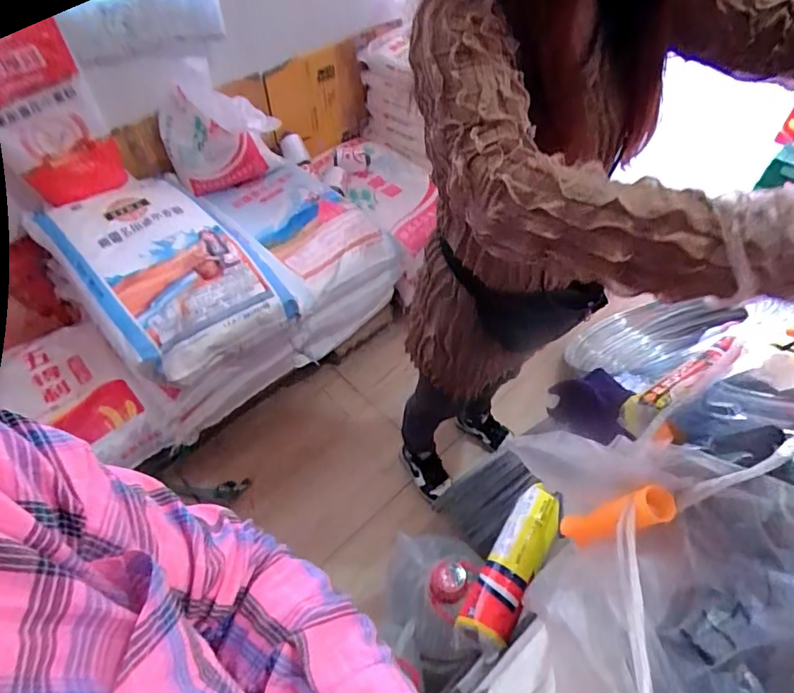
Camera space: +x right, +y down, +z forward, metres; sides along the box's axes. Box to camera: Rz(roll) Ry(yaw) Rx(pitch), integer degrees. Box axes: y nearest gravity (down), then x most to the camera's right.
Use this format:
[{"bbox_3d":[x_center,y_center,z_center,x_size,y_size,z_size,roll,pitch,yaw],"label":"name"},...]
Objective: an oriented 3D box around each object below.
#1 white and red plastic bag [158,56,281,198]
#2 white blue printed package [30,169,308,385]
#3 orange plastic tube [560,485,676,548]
[{"bbox_3d":[-0.557,-0.677,1.645,0.348,0.380,0.151,-20,55,-15],"label":"white and red plastic bag"},{"bbox_3d":[-0.639,-0.245,1.453,0.470,0.169,0.719,-36,60,-25],"label":"white blue printed package"},{"bbox_3d":[0.225,0.177,0.533,0.033,0.141,0.034,-11,64,-30],"label":"orange plastic tube"}]

